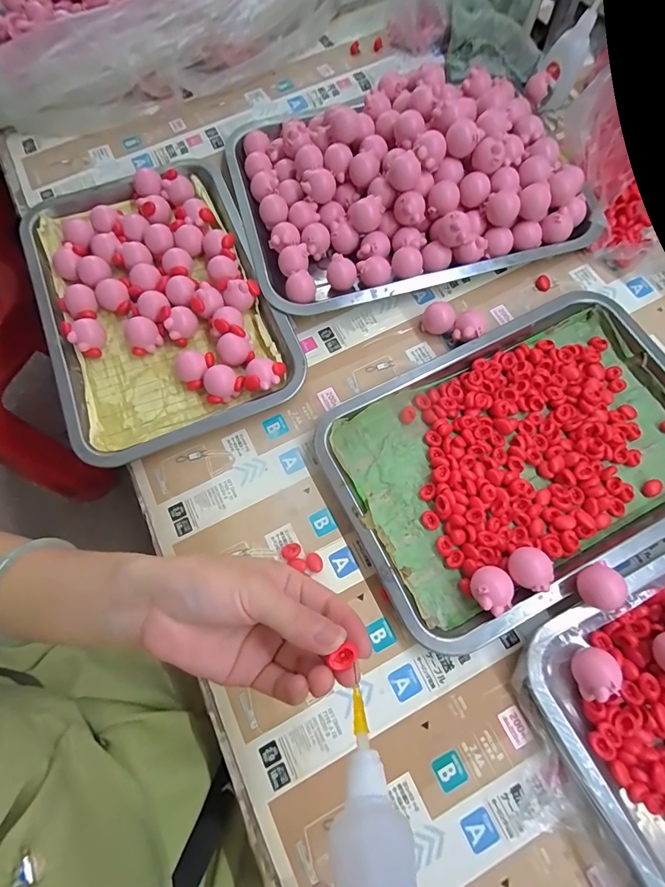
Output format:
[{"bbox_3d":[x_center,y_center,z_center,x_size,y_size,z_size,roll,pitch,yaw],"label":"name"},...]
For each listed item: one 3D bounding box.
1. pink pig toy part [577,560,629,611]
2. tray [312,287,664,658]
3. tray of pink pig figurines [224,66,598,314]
[{"bbox_3d":[0.186,0.100,0.288,0.025,0.029,0.027,-20,73,-5],"label":"pink pig toy part"},{"bbox_3d":[0.166,0.001,0.337,0.324,0.027,0.207,-27,74,-7],"label":"tray"},{"bbox_3d":[0.070,-0.273,0.397,0.320,0.051,0.247,-16,73,-4],"label":"tray of pink pig figurines"}]

